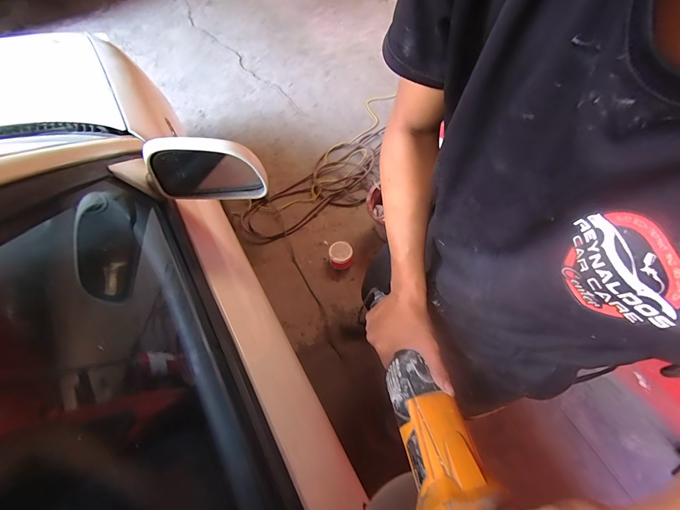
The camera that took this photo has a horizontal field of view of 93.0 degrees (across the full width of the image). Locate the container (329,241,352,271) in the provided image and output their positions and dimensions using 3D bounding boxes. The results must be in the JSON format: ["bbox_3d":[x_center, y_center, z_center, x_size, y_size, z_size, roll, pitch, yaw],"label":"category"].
[{"bbox_3d":[0.004,0.002,1.444,0.102,0.076,0.108,0,59,0],"label":"container"}]

